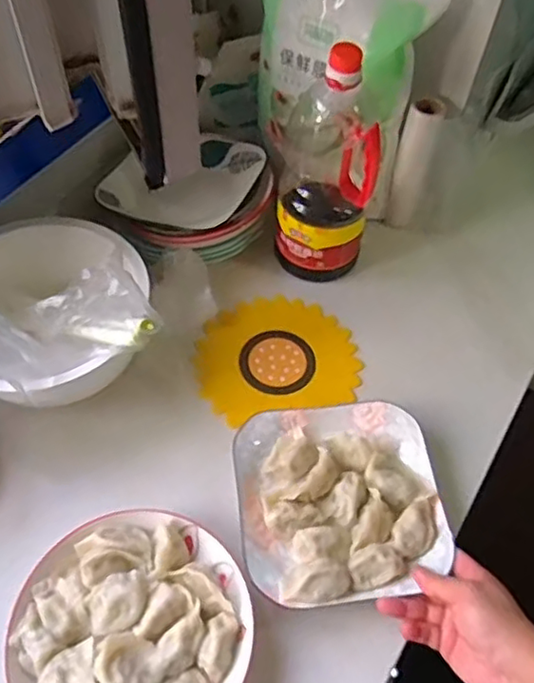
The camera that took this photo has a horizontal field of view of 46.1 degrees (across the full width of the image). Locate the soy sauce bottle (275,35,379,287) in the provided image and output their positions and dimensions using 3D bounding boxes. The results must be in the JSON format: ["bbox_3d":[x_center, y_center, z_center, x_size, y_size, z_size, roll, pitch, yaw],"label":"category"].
[{"bbox_3d":[0.066,-0.198,0.703,0.117,0.261,0.122,11,56,4],"label":"soy sauce bottle"}]

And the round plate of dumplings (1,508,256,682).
[{"bbox_3d":[-0.114,0.242,0.529,0.193,0.038,0.193,2,56,-2],"label":"round plate of dumplings"}]

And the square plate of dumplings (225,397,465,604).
[{"bbox_3d":[0.069,0.146,0.600,0.189,0.031,0.187,-5,57,-7],"label":"square plate of dumplings"}]

